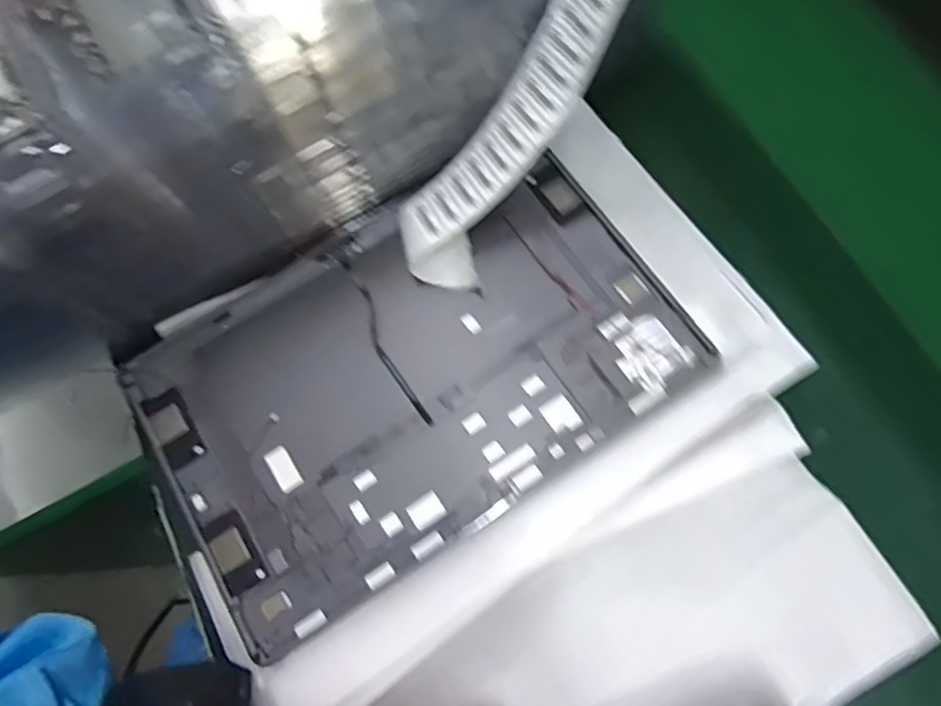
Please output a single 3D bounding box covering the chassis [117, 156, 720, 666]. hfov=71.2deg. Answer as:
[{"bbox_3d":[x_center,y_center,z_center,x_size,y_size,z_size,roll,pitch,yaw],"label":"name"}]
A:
[{"bbox_3d":[-0.030,0.009,0.330,0.252,0.012,0.164,-32,73,-8],"label":"chassis"}]

